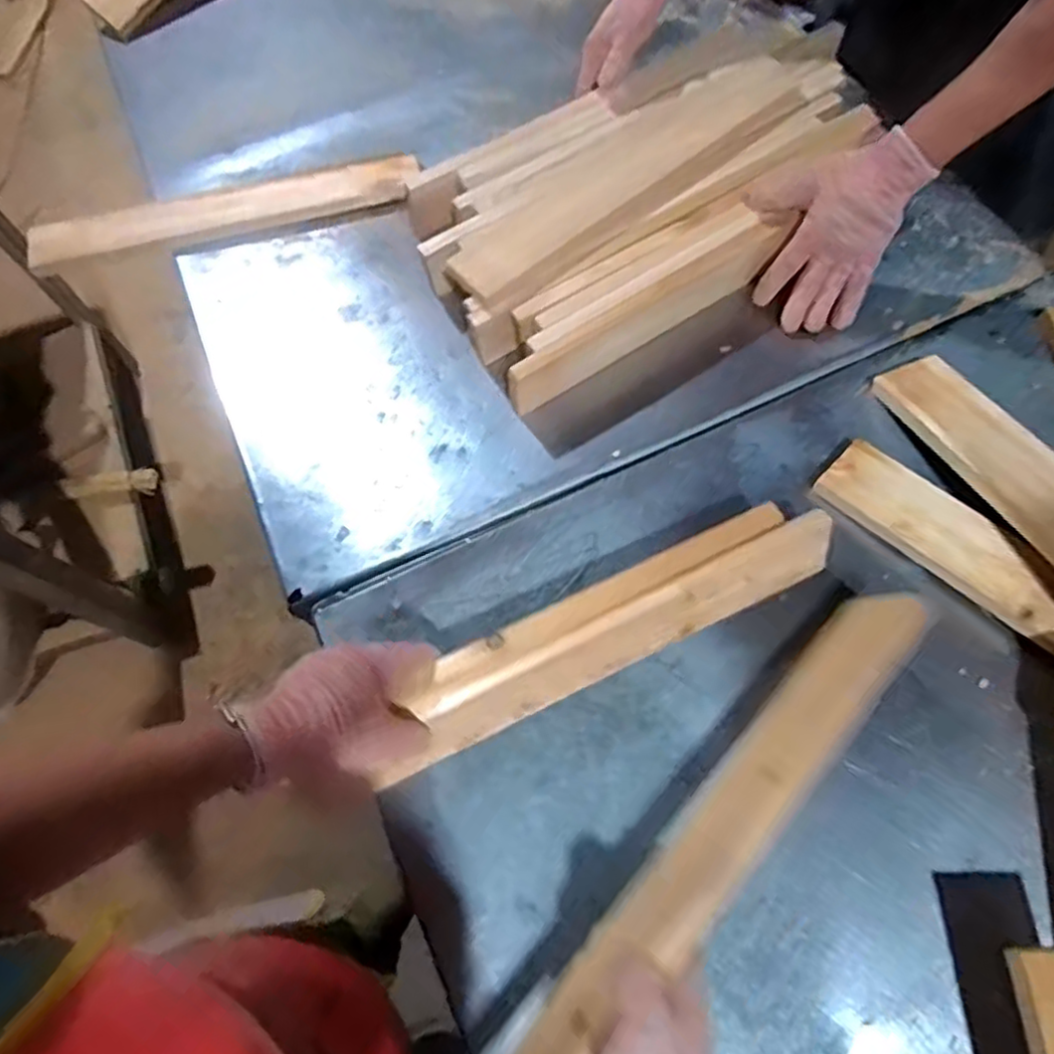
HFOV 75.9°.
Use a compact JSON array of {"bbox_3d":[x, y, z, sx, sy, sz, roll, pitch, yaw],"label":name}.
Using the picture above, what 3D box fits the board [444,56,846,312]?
[{"bbox_3d":[0.135,-0.415,0.775,0.531,0.014,0.115,-39,72,-14],"label":"board"}]

